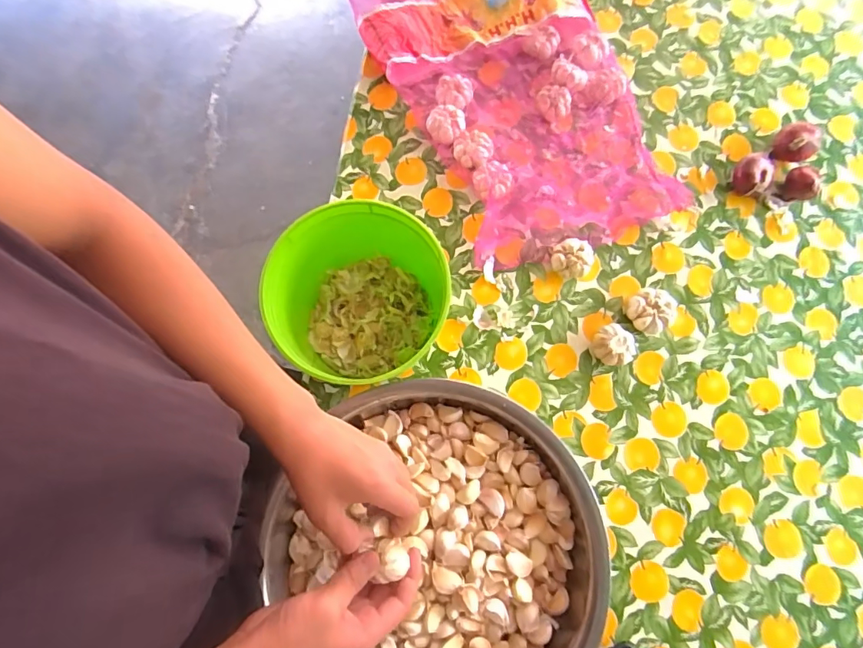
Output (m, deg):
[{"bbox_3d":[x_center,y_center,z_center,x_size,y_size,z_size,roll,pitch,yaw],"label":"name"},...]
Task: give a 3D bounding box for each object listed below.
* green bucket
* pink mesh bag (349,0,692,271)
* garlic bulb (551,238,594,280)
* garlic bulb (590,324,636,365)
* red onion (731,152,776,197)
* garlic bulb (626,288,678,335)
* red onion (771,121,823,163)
[{"bbox_3d":[-0.093,-0.041,0.638,0.188,0.155,0.177,11,76,3],"label":"green bucket"},{"bbox_3d":[0.089,-0.481,0.816,0.389,0.083,0.781,-16,76,-4],"label":"pink mesh bag"},{"bbox_3d":[0.206,-0.098,0.717,0.059,0.034,0.059,0,75,0],"label":"garlic bulb"},{"bbox_3d":[0.255,0.032,0.685,0.055,0.036,0.060,0,75,0],"label":"garlic bulb"},{"bbox_3d":[0.486,-0.223,0.746,0.057,0.049,0.056,0,75,0],"label":"red onion"},{"bbox_3d":[0.314,-0.019,0.696,0.065,0.037,0.063,0,75,0],"label":"garlic bulb"},{"bbox_3d":[0.568,-0.278,0.762,0.058,0.053,0.053,0,75,0],"label":"red onion"}]

